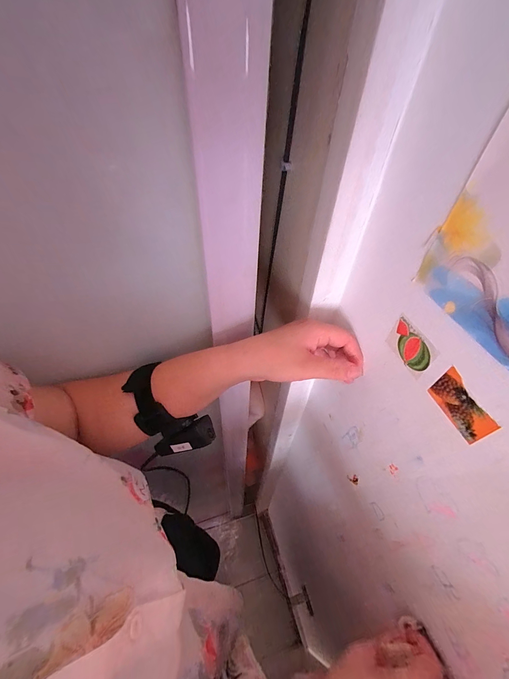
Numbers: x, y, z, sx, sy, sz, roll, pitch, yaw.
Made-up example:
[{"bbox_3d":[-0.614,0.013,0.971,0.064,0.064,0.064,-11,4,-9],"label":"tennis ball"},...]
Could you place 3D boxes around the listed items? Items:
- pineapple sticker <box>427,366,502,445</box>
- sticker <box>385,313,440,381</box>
[{"bbox_3d":[0.145,0.047,0.196,0.004,0.033,0.045,-11,50,-12],"label":"pineapple sticker"},{"bbox_3d":[0.128,0.006,0.230,0.004,0.036,0.043,-11,50,-13],"label":"sticker"}]

